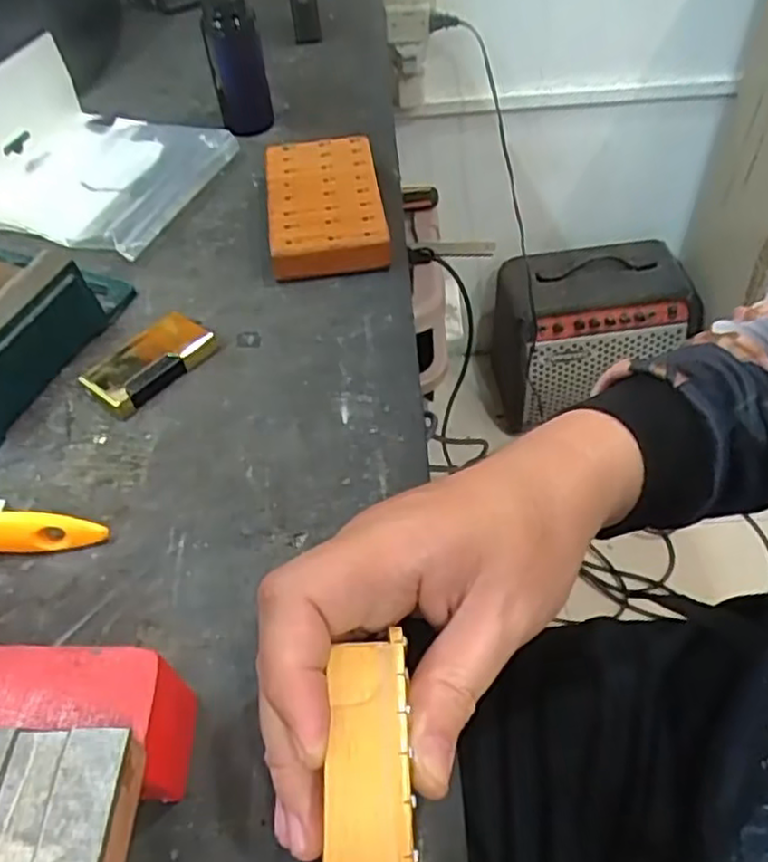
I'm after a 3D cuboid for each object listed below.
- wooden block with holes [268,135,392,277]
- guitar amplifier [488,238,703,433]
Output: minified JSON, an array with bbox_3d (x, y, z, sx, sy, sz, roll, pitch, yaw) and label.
[{"bbox_3d":[-0.039,-0.149,0.471,0.072,0.029,0.119,-7,51,-3],"label":"wooden block with holes"},{"bbox_3d":[0.360,-0.159,1.288,0.316,0.300,0.200,-9,51,-3],"label":"guitar amplifier"}]

